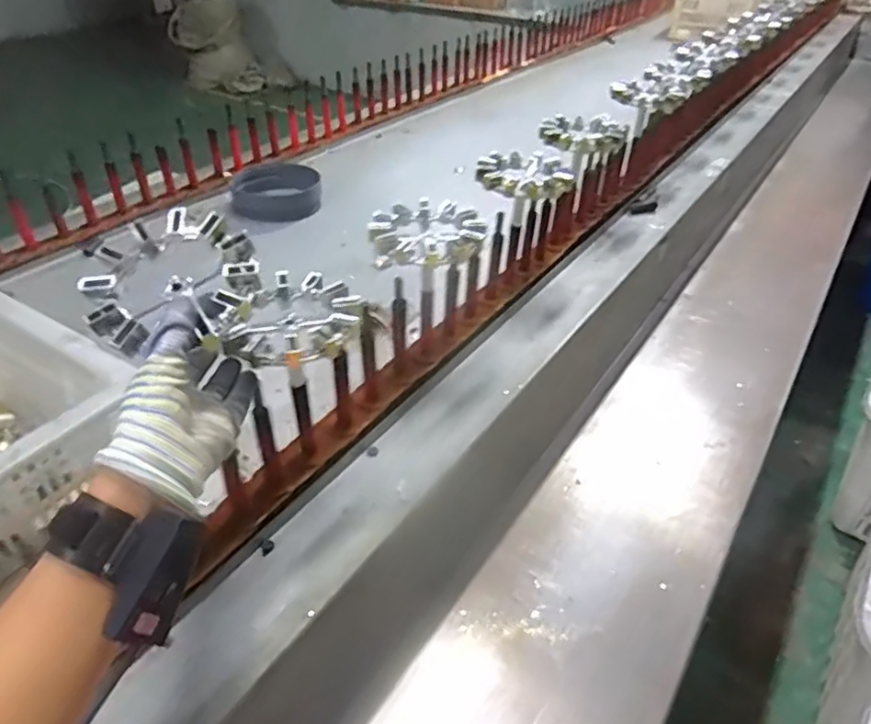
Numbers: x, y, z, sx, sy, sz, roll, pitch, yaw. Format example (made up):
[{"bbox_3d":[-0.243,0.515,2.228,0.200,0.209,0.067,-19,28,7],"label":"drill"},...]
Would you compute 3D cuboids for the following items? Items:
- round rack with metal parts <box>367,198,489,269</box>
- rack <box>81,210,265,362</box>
[{"bbox_3d":[-0.011,-0.145,0.712,0.122,0.023,0.126,-8,39,-11],"label":"round rack with metal parts"},{"bbox_3d":[-0.195,-0.062,0.477,0.118,0.030,0.117,-25,66,-7],"label":"rack"}]

